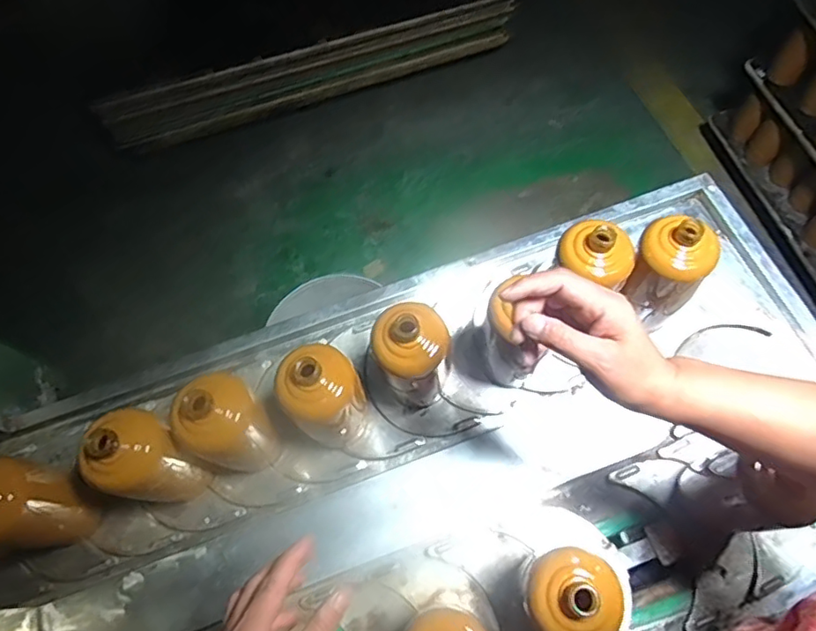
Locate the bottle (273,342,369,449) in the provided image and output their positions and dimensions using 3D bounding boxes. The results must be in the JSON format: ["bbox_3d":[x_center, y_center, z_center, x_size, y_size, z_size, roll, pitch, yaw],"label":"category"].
[{"bbox_3d":[-0.092,0.092,0.620,0.079,0.190,0.072,-1,65,1],"label":"bottle"}]

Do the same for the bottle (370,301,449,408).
[{"bbox_3d":[0.005,0.052,0.635,0.077,0.187,0.072,-1,65,1],"label":"bottle"}]

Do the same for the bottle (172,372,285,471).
[{"bbox_3d":[-0.190,0.124,0.615,0.066,0.185,0.078,34,71,16],"label":"bottle"}]

